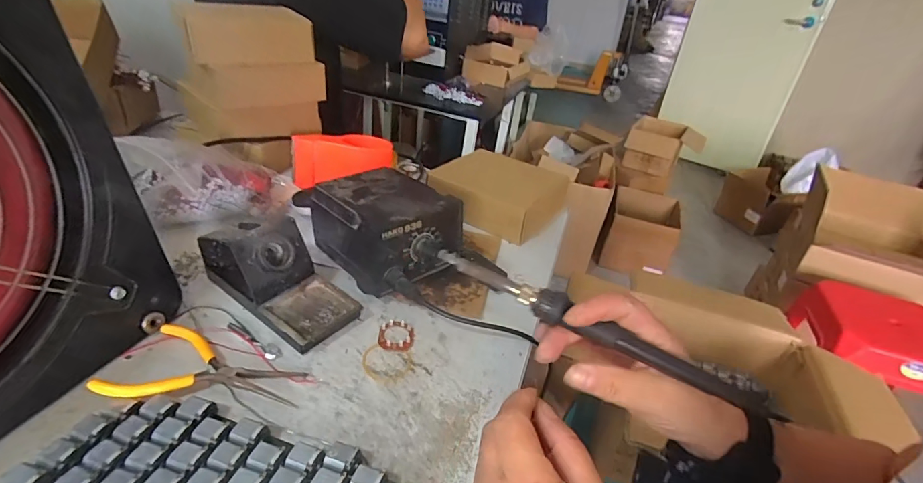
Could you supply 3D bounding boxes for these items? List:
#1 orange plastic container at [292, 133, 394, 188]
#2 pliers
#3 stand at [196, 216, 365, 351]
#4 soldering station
[{"bbox_3d":[-0.173,-0.119,0.654,0.139,0.066,0.068,-10,36,-27],"label":"orange plastic container"},{"bbox_3d":[-0.198,0.104,0.351,0.134,0.023,0.079,9,31,2],"label":"pliers"},{"bbox_3d":[-0.181,0.026,0.429,0.167,0.077,0.071,26,36,28],"label":"stand"},{"bbox_3d":[-0.087,-0.019,0.497,0.162,0.085,0.113,30,38,32],"label":"soldering station"}]

